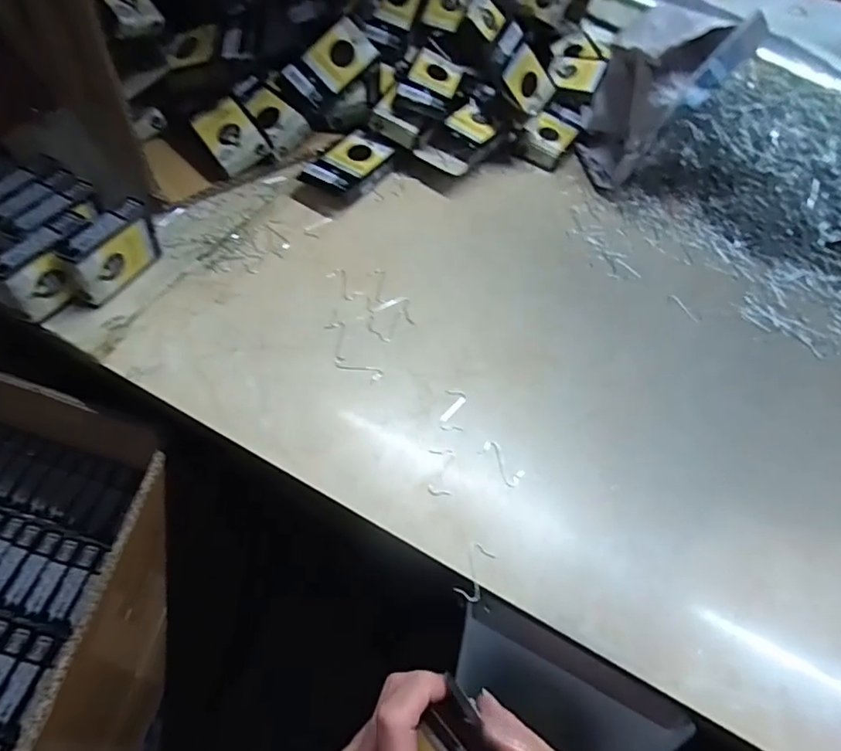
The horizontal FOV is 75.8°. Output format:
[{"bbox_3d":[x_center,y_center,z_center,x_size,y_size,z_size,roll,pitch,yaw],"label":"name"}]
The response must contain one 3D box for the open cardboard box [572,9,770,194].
[{"bbox_3d":[0.240,-0.279,0.545,0.119,0.154,0.129,20,57,6],"label":"open cardboard box"}]

